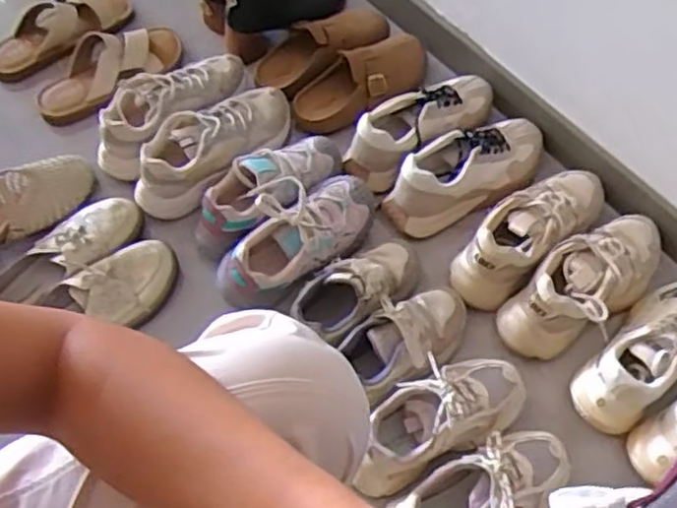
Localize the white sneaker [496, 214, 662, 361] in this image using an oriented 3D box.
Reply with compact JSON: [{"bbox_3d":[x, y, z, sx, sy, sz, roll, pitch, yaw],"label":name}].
[{"bbox_3d":[0.318,0.030,0.881,0.253,0.083,0.101,-33,66,-18],"label":"white sneaker"}]

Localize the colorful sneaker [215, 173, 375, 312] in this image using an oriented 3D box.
[{"bbox_3d":[-0.054,-0.027,0.904,0.232,0.087,0.104,-39,68,-21],"label":"colorful sneaker"}]

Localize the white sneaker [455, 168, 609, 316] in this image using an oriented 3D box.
[{"bbox_3d":[0.257,-0.033,0.918,0.251,0.083,0.091,-36,67,-20],"label":"white sneaker"}]

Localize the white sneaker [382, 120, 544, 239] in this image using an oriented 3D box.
[{"bbox_3d":[0.183,-0.118,0.974,0.249,0.087,0.100,-23,63,-14],"label":"white sneaker"}]

